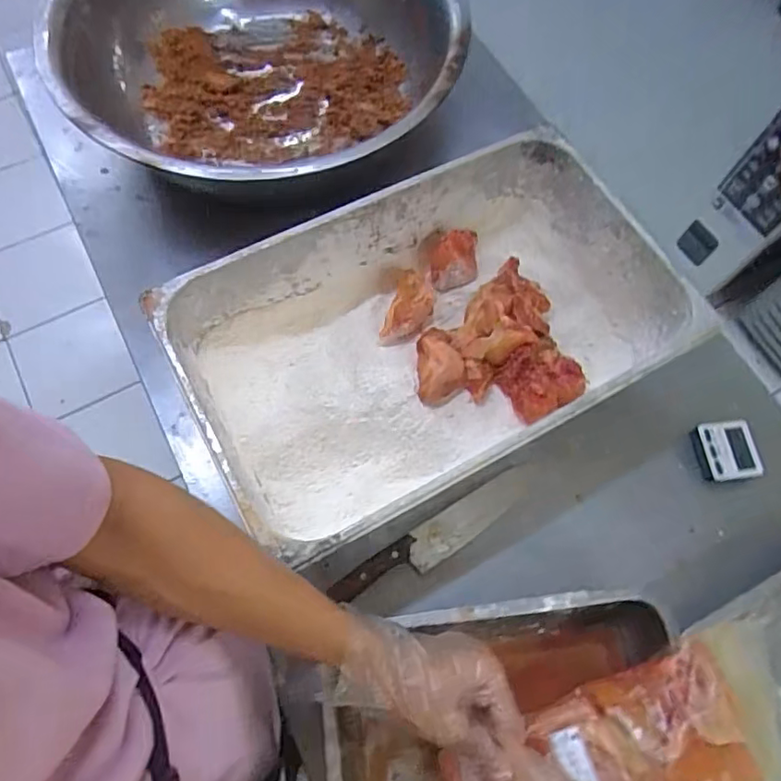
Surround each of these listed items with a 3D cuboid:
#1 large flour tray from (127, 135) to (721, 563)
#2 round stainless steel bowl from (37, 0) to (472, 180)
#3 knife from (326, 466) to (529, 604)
[{"bbox_3d":[0.047,-0.057,0.667,0.521,0.150,0.321,-27,72,-12],"label":"large flour tray"},{"bbox_3d":[-0.185,-0.468,0.834,0.495,0.196,0.534,1,68,-2],"label":"round stainless steel bowl"},{"bbox_3d":[0.055,0.167,0.647,0.258,0.026,0.045,-29,72,-13],"label":"knife"}]

